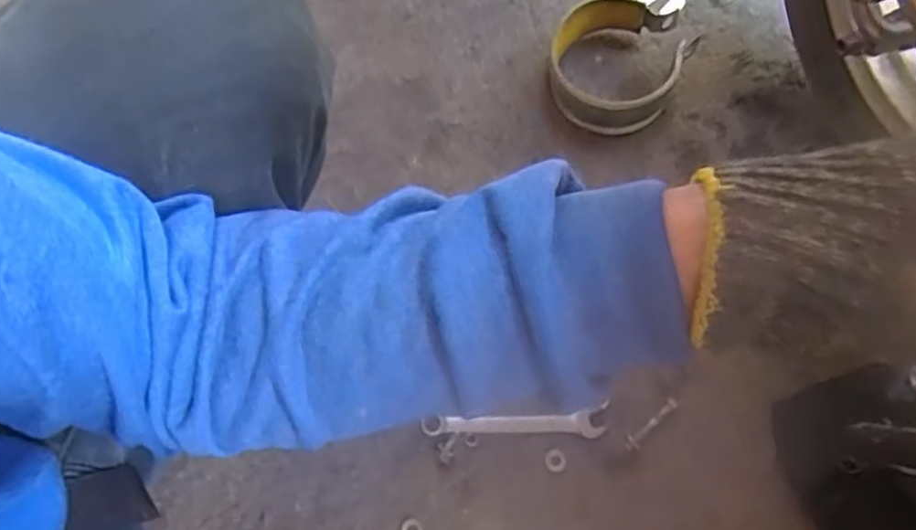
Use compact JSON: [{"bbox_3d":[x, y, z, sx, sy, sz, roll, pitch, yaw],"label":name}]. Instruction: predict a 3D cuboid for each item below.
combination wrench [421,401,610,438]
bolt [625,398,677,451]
[{"bbox_3d":[0.046,0.128,0.571,0.142,0.012,0.021,-3,71,2],"label":"combination wrench"},{"bbox_3d":[0.152,0.125,0.568,0.055,0.010,0.012,-41,74,-11],"label":"bolt"}]

